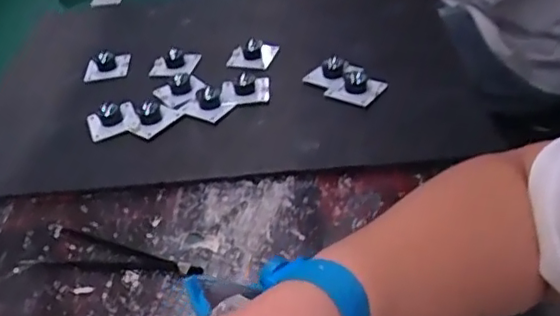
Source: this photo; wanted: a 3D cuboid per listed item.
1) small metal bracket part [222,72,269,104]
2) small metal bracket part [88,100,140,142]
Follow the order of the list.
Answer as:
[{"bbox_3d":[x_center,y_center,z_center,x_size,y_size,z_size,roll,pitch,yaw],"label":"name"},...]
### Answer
[{"bbox_3d":[-0.032,-0.065,0.563,0.045,0.016,0.034,-10,39,-3],"label":"small metal bracket part"},{"bbox_3d":[-0.154,-0.040,0.542,0.042,0.026,0.046,-18,40,-12],"label":"small metal bracket part"}]

